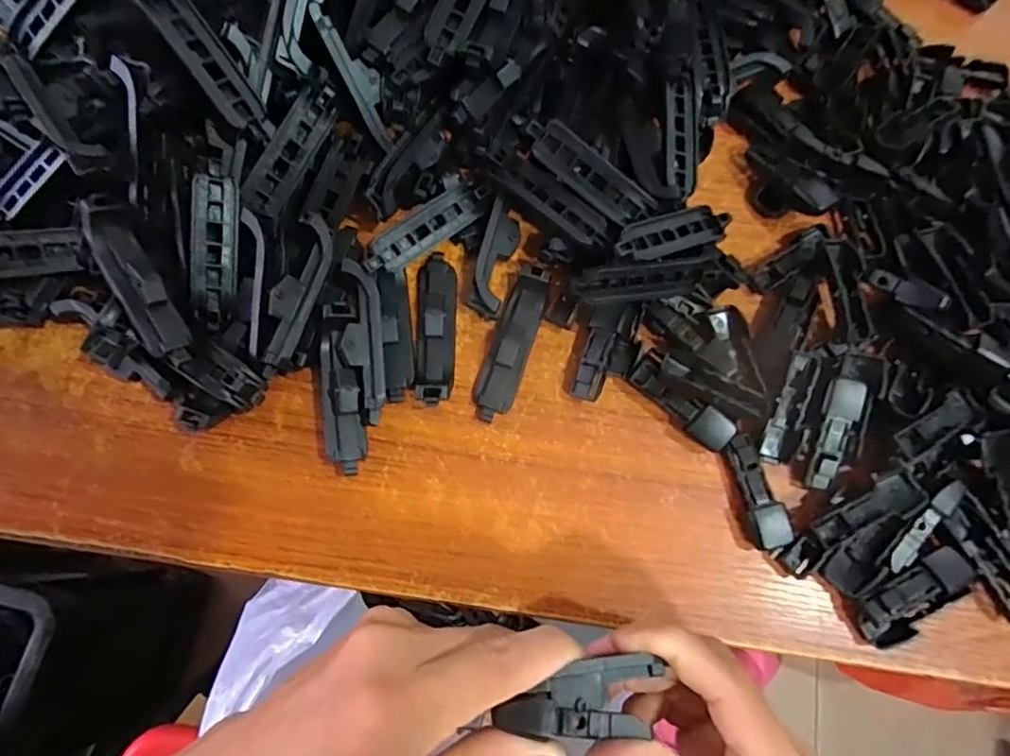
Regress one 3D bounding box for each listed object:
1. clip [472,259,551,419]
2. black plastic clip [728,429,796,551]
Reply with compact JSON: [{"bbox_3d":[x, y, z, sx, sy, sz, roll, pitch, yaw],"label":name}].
[{"bbox_3d":[0.004,-0.017,0.273,0.019,0.014,0.075,19,75,3],"label":"clip"},{"bbox_3d":[0.113,0.050,0.259,0.016,0.010,0.050,-11,76,-5],"label":"black plastic clip"}]

